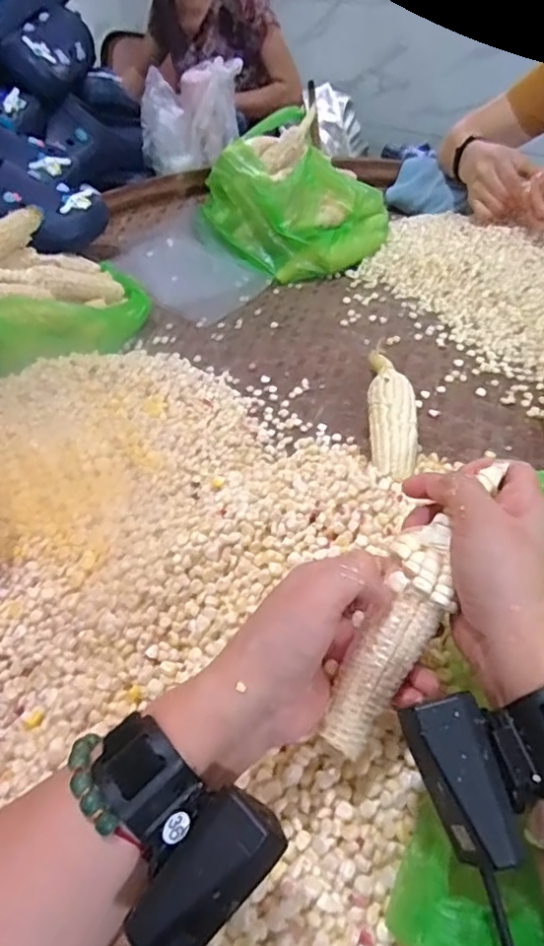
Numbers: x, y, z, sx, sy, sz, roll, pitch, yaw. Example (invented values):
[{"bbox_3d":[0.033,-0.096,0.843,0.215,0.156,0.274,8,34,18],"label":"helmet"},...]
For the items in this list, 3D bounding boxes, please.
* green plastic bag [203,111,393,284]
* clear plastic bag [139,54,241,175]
[{"bbox_3d":[0.045,-0.444,0.933,0.222,0.146,0.245,-32,51,-25],"label":"green plastic bag"},{"bbox_3d":[-0.151,-0.671,1.107,0.187,0.167,0.132,-3,45,2],"label":"clear plastic bag"}]

